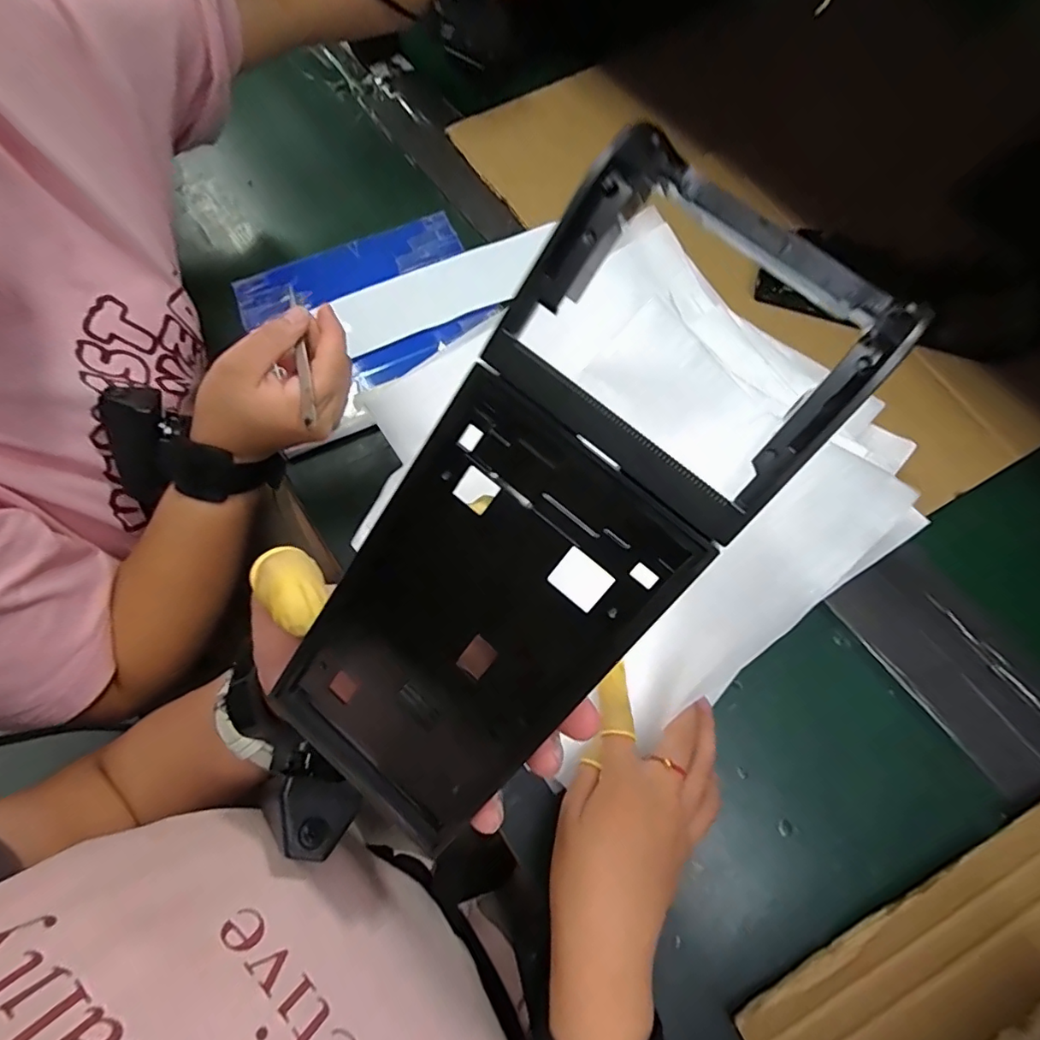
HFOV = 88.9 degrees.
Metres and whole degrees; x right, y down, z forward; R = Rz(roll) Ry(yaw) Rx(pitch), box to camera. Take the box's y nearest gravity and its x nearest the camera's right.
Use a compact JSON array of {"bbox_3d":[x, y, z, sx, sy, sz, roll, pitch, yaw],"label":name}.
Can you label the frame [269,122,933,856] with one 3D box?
[{"bbox_3d":[-0.002,0.011,0.142,0.073,0.021,0.190,43,112,17],"label":"frame"}]

